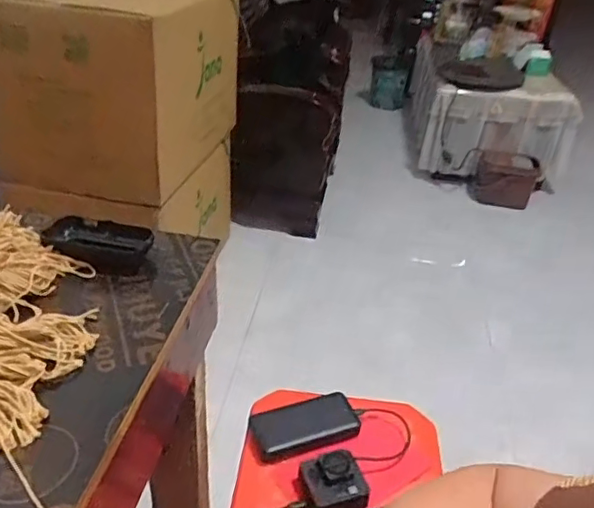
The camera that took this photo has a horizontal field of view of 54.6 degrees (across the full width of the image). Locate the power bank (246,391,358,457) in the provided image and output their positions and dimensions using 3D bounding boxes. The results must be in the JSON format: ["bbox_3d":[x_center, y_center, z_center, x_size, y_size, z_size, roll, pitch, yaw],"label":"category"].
[{"bbox_3d":[0.013,0.246,0.839,0.148,0.014,0.075,-9,35,-21],"label":"power bank"}]

